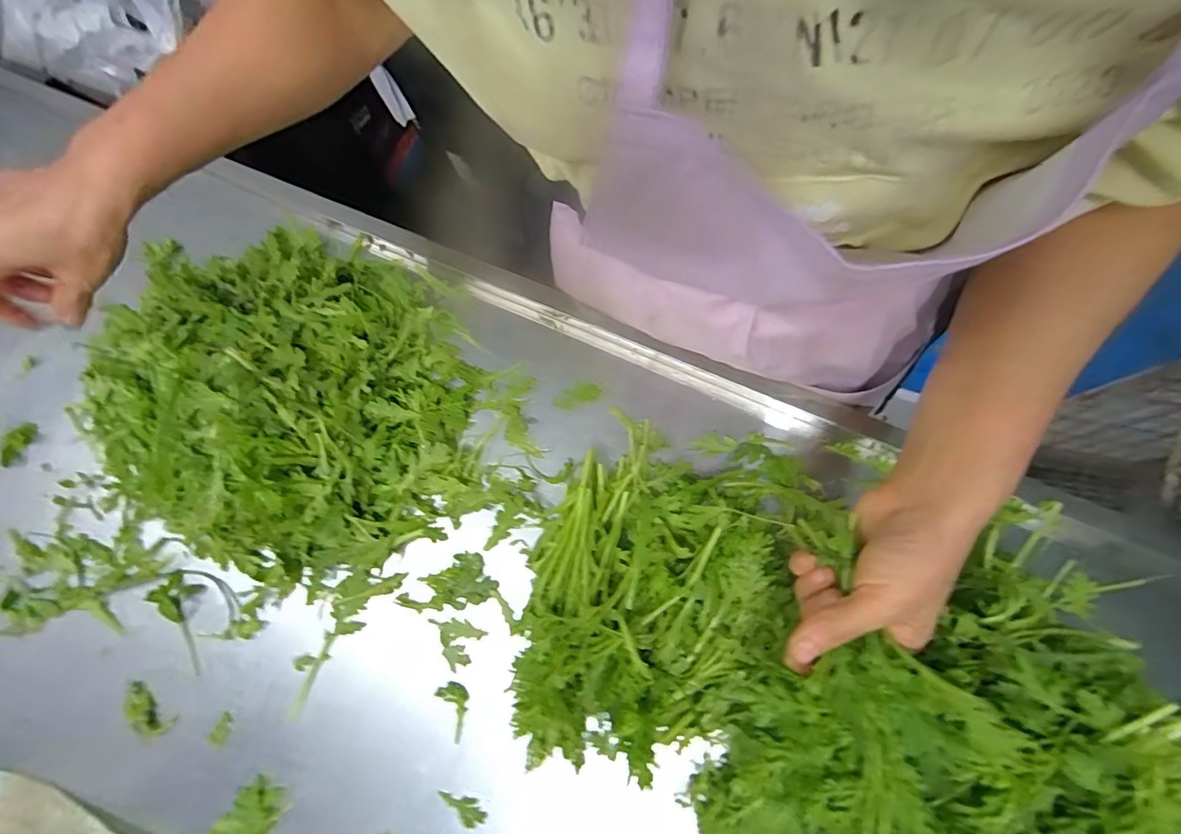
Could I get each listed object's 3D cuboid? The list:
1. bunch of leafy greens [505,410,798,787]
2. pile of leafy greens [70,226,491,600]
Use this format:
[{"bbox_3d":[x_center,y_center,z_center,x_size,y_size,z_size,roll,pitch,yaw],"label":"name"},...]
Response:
[{"bbox_3d":[0.039,0.130,0.364,0.177,0.068,0.233,27,80,13],"label":"bunch of leafy greens"},{"bbox_3d":[-0.254,-0.024,0.433,0.293,0.097,0.296,11,77,10],"label":"pile of leafy greens"}]

